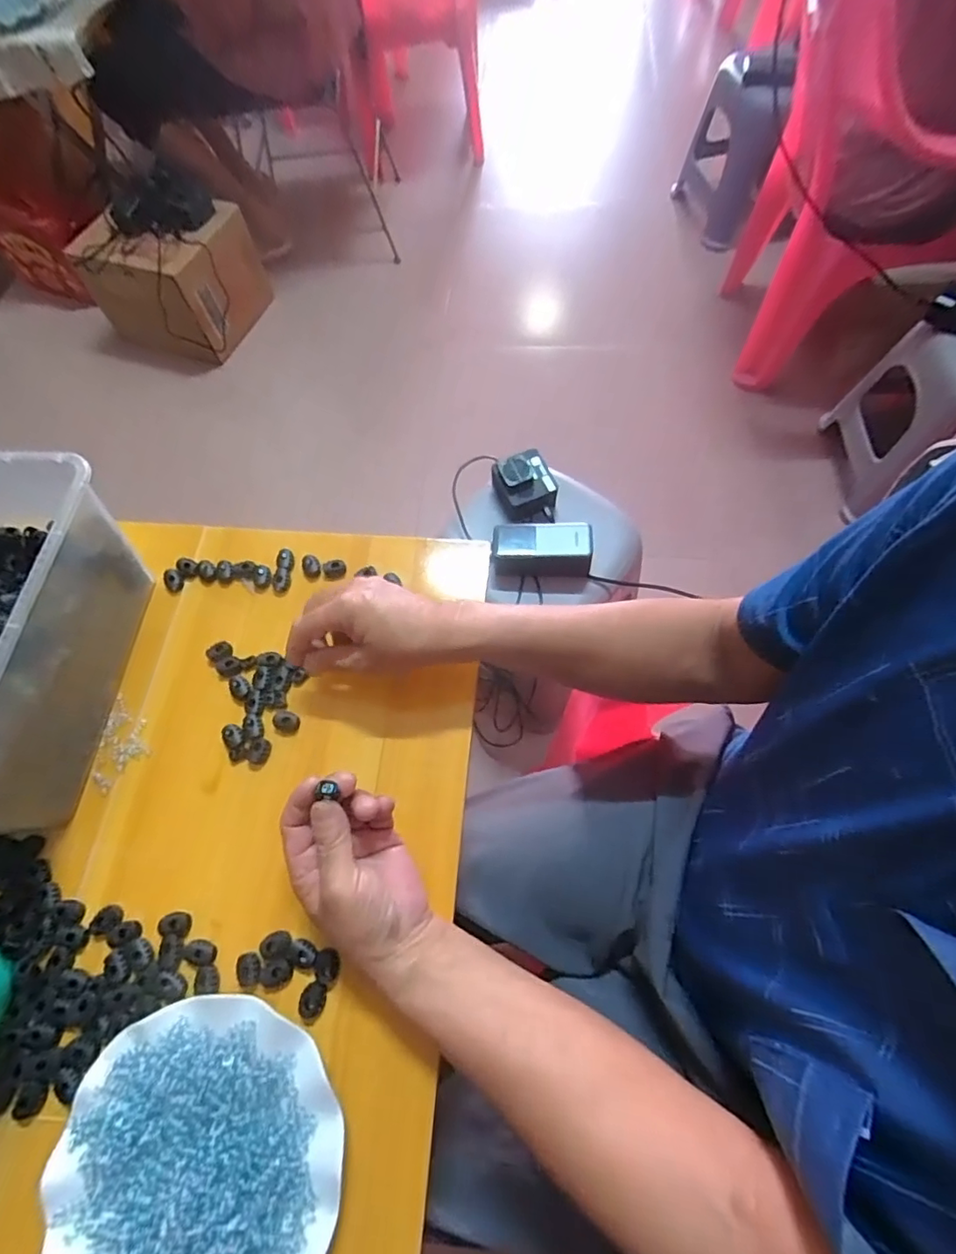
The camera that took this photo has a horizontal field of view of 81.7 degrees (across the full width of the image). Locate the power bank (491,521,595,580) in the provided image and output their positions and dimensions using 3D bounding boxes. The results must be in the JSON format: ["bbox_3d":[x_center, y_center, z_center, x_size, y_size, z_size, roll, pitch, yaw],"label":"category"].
[{"bbox_3d":[0.084,-0.103,0.740,0.131,0.049,0.057,3,66,5],"label":"power bank"}]

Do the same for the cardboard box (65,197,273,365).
[{"bbox_3d":[-0.750,-0.876,1.368,0.323,0.249,0.289,16,67,10],"label":"cardboard box"}]

